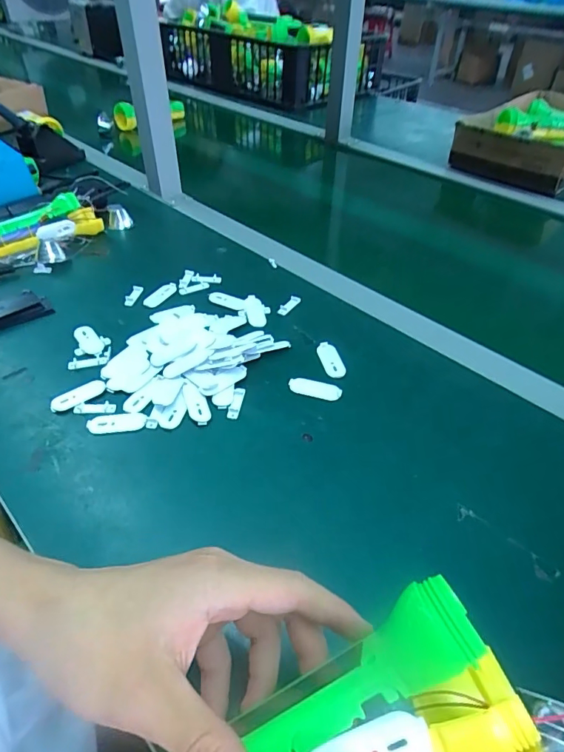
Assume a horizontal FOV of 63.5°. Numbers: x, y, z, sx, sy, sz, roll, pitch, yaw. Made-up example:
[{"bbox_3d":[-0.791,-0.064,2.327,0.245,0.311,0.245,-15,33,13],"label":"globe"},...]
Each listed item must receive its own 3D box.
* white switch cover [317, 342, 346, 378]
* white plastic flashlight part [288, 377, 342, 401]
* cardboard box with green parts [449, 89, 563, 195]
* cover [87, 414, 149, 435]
[{"bbox_3d":[0.050,-0.018,0.465,0.019,0.004,0.048,-10,45,-12],"label":"white switch cover"},{"bbox_3d":[0.032,0.012,0.439,0.051,0.004,0.021,10,44,9],"label":"white plastic flashlight part"},{"bbox_3d":[0.549,-0.503,0.950,0.240,0.093,0.459,31,50,29],"label":"cardboard box with green parts"},{"bbox_3d":[-0.146,0.041,0.403,0.050,0.005,0.019,-3,44,-4],"label":"cover"}]

